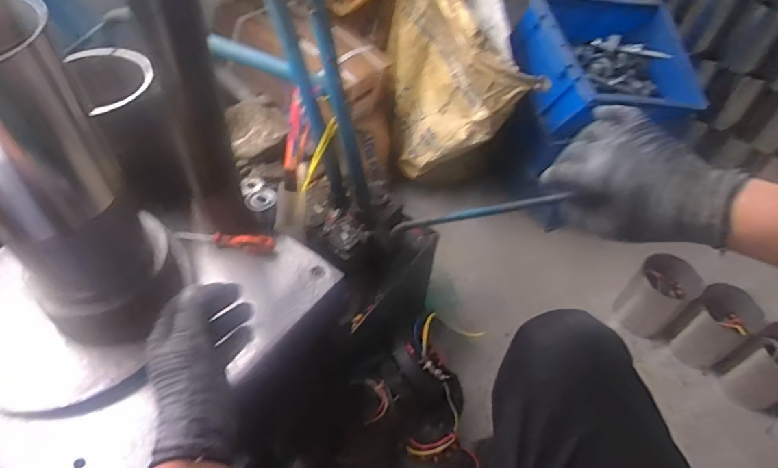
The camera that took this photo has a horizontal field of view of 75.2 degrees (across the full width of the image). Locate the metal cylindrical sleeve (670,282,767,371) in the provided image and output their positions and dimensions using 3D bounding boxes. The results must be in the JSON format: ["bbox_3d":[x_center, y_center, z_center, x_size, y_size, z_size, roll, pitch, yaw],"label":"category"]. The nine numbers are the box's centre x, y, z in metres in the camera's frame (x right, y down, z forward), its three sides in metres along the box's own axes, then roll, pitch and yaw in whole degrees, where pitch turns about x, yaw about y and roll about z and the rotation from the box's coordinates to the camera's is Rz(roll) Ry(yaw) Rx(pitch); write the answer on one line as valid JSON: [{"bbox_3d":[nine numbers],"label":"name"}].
[{"bbox_3d":[0.707,0.201,1.097,0.126,0.157,0.116,2,50,-2],"label":"metal cylindrical sleeve"}]

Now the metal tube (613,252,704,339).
[{"bbox_3d":[0.611,0.137,1.150,0.121,0.168,0.133,2,50,-2],"label":"metal tube"}]

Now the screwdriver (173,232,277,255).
[{"bbox_3d":[-0.222,0.005,0.676,0.133,0.030,0.022,6,50,2],"label":"screwdriver"}]

